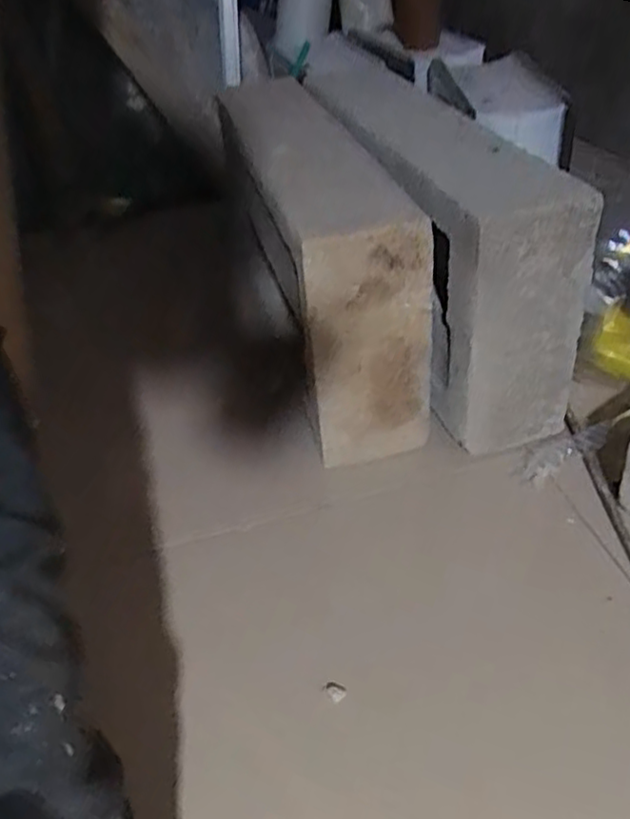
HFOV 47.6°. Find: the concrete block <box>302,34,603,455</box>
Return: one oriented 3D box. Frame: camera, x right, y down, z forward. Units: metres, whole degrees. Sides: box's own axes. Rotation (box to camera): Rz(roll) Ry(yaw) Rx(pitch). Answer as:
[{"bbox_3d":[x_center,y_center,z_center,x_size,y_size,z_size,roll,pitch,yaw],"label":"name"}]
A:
[{"bbox_3d":[0.087,-0.157,0.631,0.093,0.192,0.380,-14,39,-10],"label":"concrete block"}]

